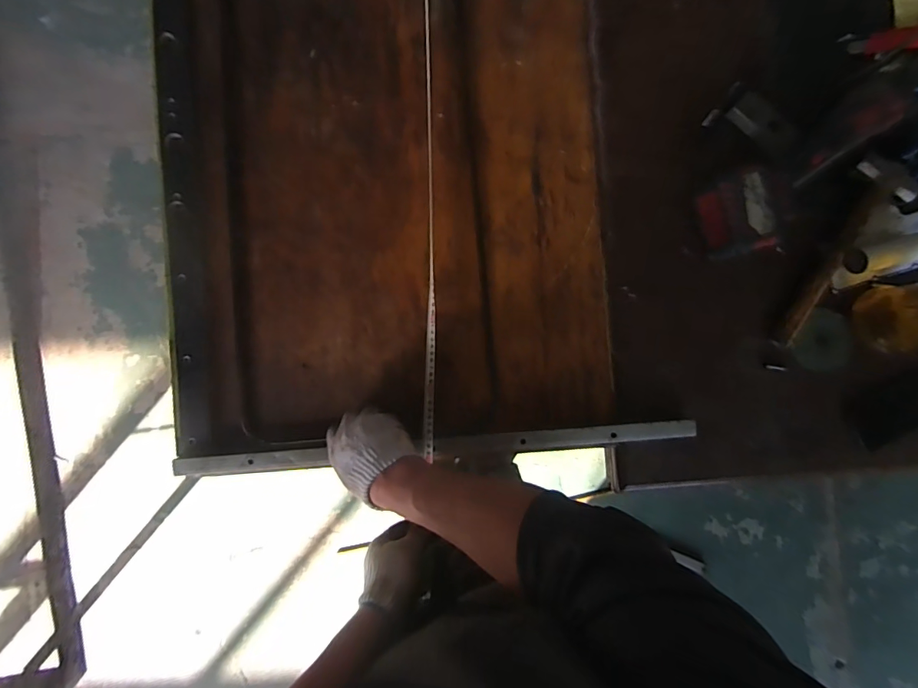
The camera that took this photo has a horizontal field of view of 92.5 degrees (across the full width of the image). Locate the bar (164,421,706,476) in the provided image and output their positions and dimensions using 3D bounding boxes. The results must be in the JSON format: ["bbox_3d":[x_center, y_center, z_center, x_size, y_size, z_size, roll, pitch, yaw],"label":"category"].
[{"bbox_3d":[-0.037,0.150,0.640,0.731,0.033,0.030,-4,88,-1],"label":"bar"}]

